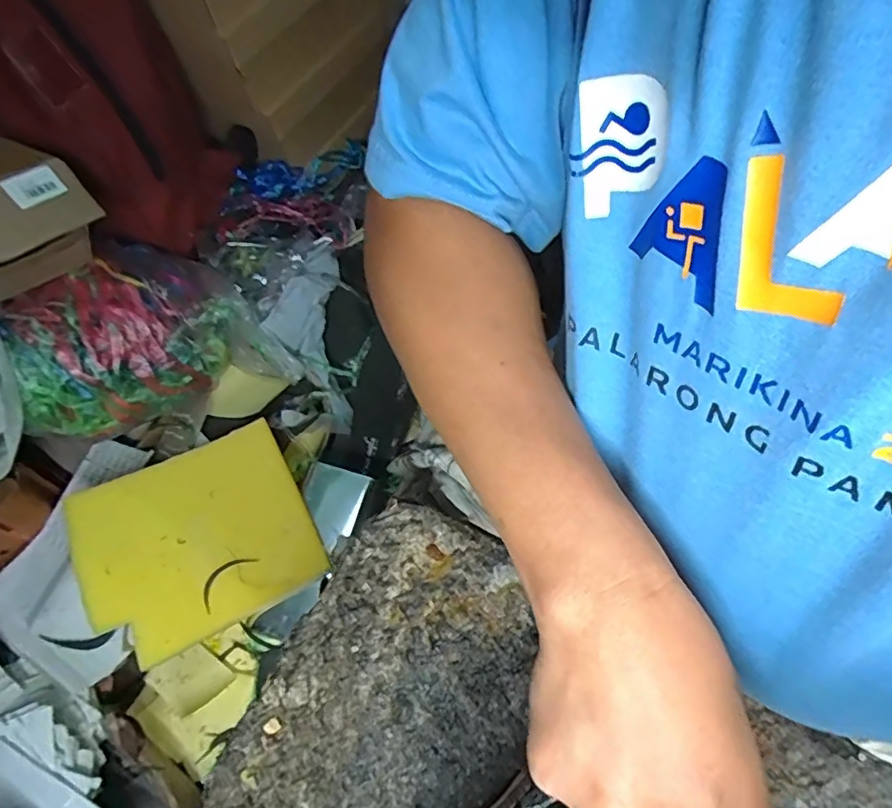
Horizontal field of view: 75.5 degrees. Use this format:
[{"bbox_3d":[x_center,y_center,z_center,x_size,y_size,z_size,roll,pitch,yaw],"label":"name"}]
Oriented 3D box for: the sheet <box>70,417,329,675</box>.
[{"bbox_3d":[-0.312,0.168,0.724,0.261,0.025,0.229,-26,77,-20],"label":"sheet"}]

